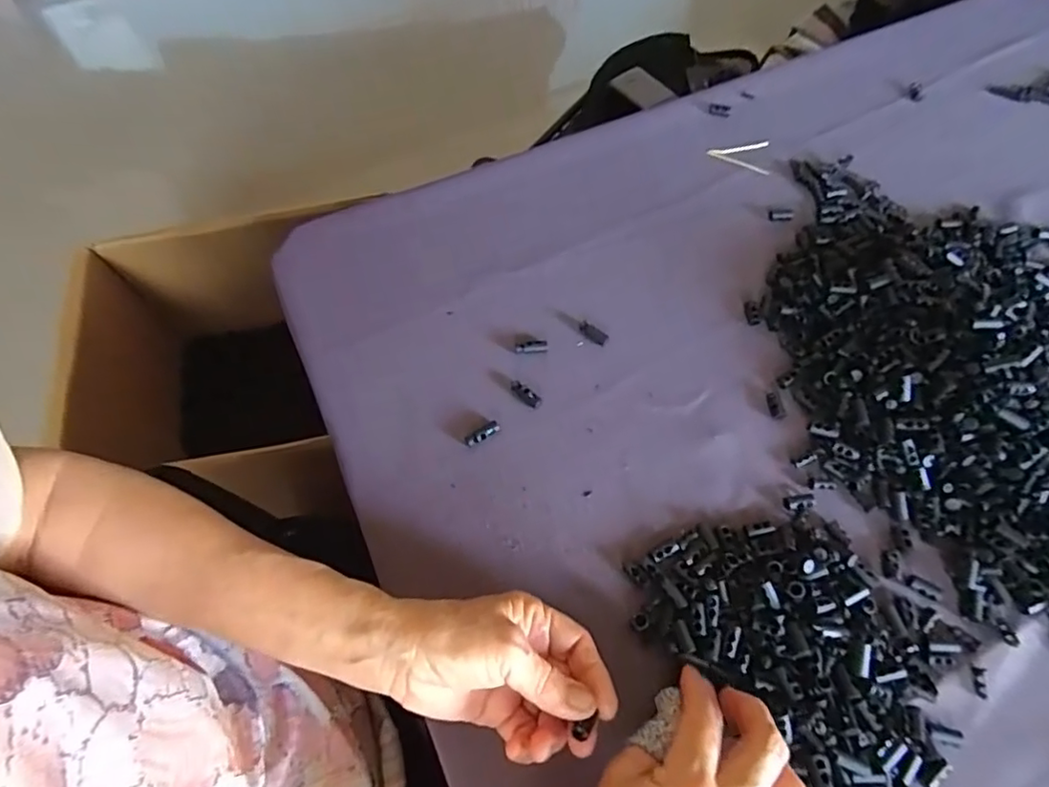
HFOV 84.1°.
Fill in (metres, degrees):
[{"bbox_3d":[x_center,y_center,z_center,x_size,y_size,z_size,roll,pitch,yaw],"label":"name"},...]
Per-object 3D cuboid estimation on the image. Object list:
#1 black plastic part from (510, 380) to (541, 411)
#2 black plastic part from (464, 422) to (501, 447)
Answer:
[{"bbox_3d":[0.000,0.000,0.417,0.026,0.005,0.011,38,69,17],"label":"black plastic part"},{"bbox_3d":[-0.029,0.028,0.403,0.026,0.005,0.008,-31,68,-15],"label":"black plastic part"}]

